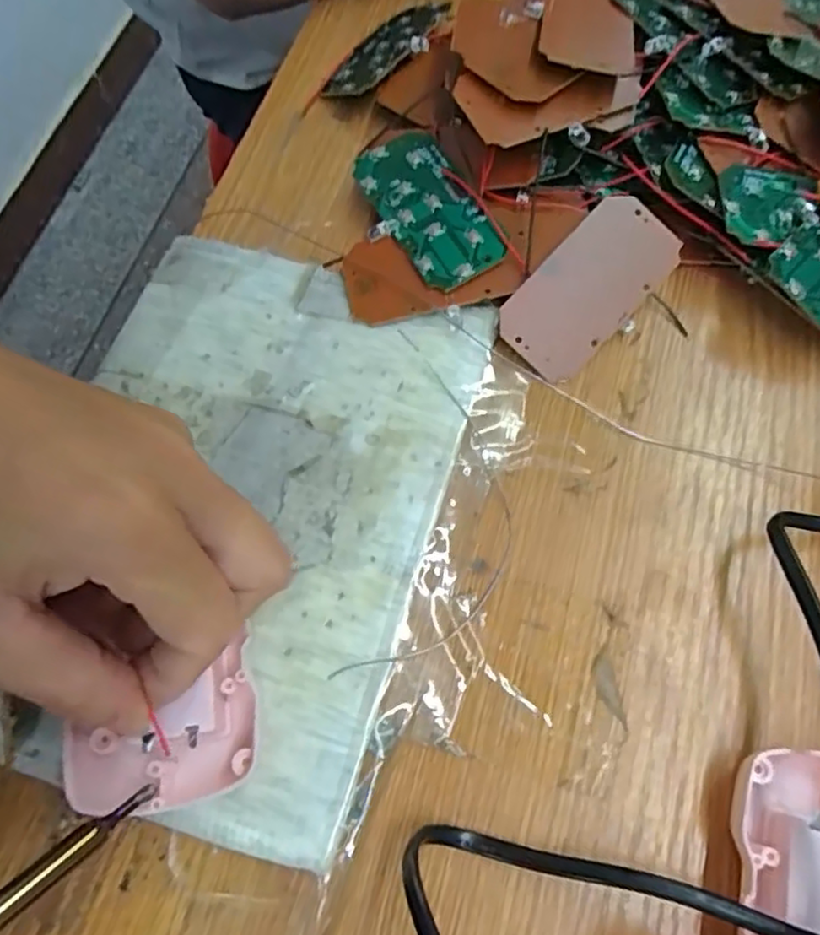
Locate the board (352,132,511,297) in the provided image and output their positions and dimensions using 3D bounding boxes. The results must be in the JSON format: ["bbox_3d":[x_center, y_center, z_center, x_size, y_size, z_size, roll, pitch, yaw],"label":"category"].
[{"bbox_3d":[0.006,-0.106,0.268,0.036,0.004,0.080,-28,72,-2],"label":"board"}]

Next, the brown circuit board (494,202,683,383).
[{"bbox_3d":[0.068,-0.069,0.253,0.037,0.004,0.074,43,86,2],"label":"brown circuit board"}]

